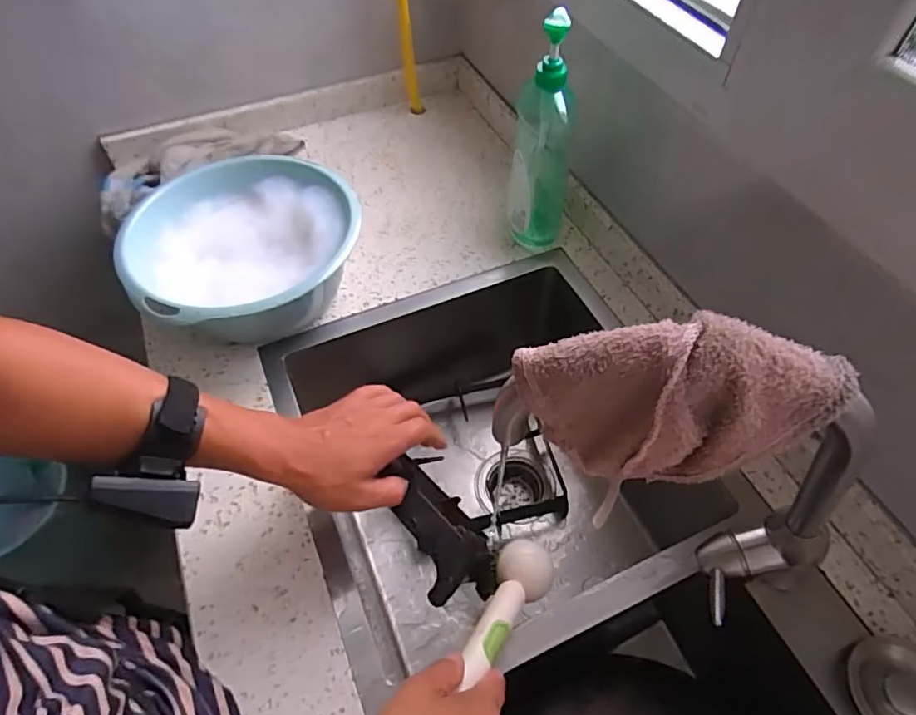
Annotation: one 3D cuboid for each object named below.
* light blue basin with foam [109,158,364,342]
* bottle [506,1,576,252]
[{"bbox_3d":[-0.252,-0.119,0.689,0.260,0.116,0.265,-1,54,1],"label":"light blue basin with foam"},{"bbox_3d":[0.104,-0.266,0.696,0.075,0.273,0.077,8,55,7],"label":"bottle"}]

